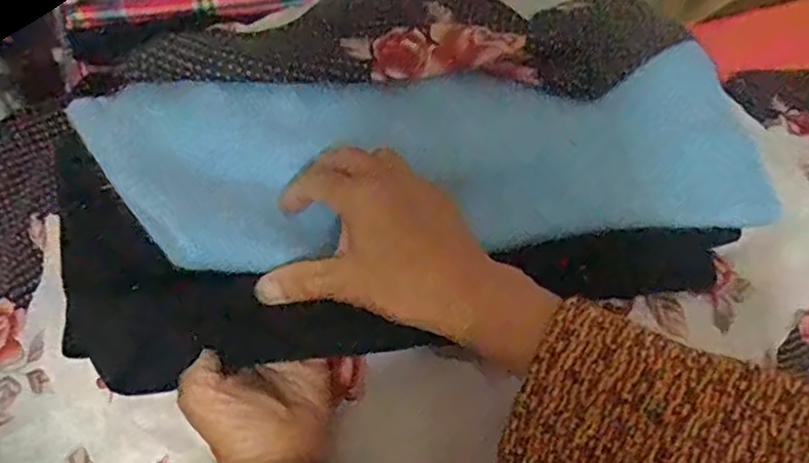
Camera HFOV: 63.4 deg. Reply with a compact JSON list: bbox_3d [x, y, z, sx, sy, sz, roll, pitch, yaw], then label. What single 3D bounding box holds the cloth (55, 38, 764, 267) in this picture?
[{"bbox_3d":[0.024,-0.046,0.420,0.440,0.055,0.148,-2,49,-7],"label":"cloth"}]

